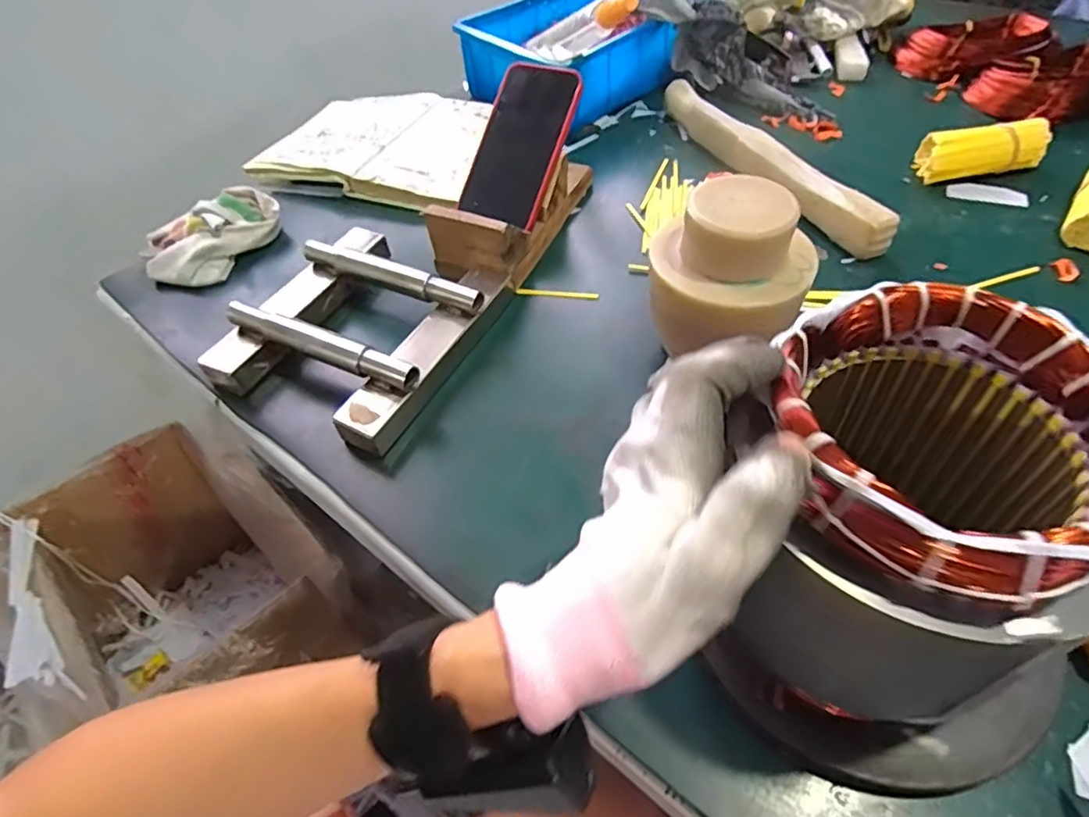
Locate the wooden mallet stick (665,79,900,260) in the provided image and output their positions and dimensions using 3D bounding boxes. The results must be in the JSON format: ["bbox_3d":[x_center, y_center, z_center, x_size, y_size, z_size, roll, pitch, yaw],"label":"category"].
[{"bbox_3d":[0.226,-0.256,0.625,0.043,0.043,0.340,-22,52,-12],"label":"wooden mallet stick"}]

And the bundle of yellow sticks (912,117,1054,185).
[{"bbox_3d":[0.440,-0.253,0.602,0.124,0.045,0.044,-3,50,4],"label":"bundle of yellow sticks"}]

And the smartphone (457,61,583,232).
[{"bbox_3d":[-0.025,-0.250,0.569,0.080,0.016,0.146,21,98,20],"label":"smartphone"}]

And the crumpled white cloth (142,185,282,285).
[{"bbox_3d":[-0.322,-0.169,0.587,0.133,0.041,0.075,-29,54,-19],"label":"crumpled white cloth"}]

